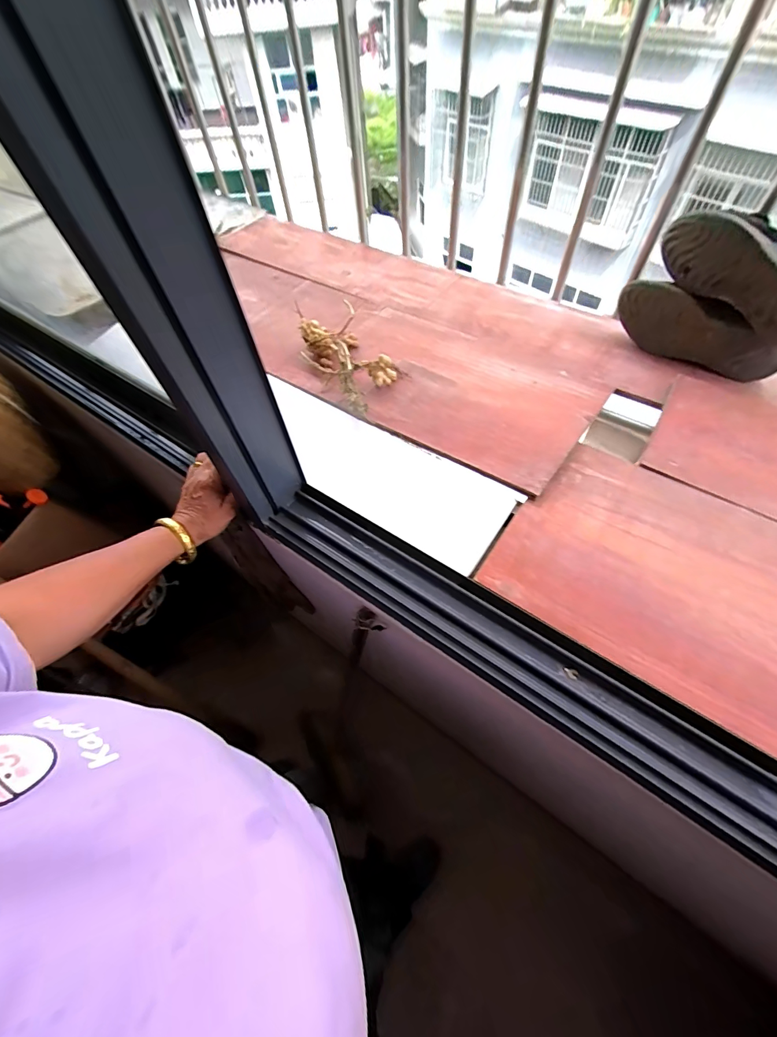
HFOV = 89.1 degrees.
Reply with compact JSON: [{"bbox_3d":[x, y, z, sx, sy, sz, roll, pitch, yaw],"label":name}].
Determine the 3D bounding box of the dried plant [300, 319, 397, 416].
[{"bbox_3d":[-0.060,-0.257,0.617,0.109,0.070,0.192,-31,62,-15],"label":"dried plant"}]

